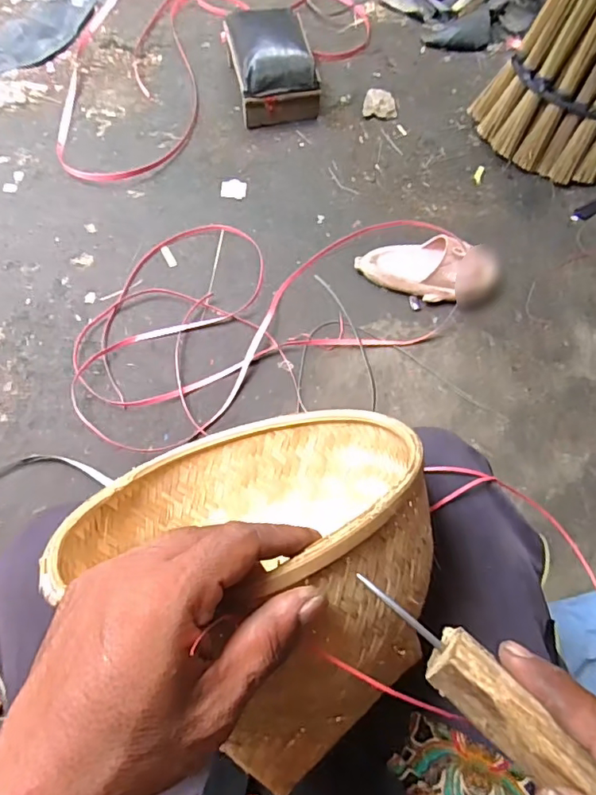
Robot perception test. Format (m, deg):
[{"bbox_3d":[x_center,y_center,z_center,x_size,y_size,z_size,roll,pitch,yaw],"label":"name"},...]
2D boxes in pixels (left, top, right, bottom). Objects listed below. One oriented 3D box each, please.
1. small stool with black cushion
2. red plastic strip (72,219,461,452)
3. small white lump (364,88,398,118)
[{"bbox_3d":[-0.060,-0.753,1.167,0.170,0.162,0.236,-15,71,-7],"label":"small stool with black cushion"},{"bbox_3d":[-0.073,-0.197,1.007,0.760,0.037,0.414,-23,73,-10],"label":"red plastic strip"},{"bbox_3d":[0.197,-0.694,1.226,0.079,0.033,0.050,11,70,2],"label":"small white lump"}]

